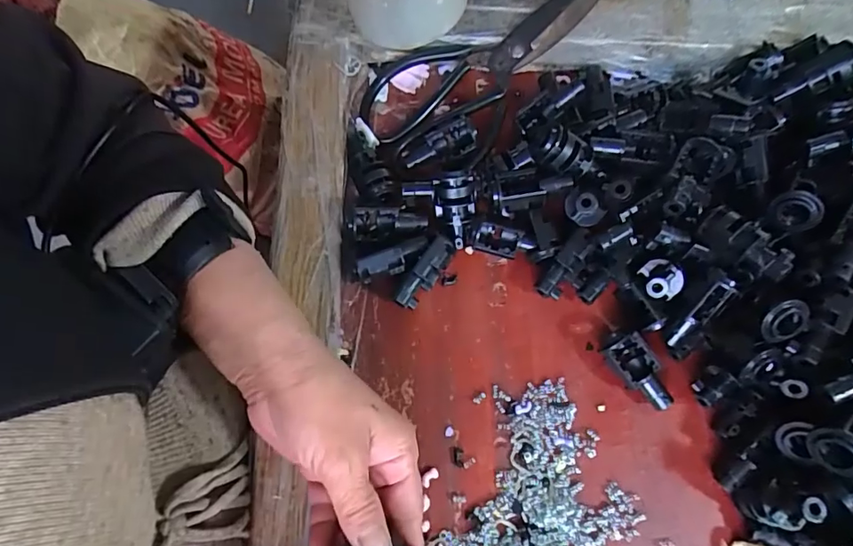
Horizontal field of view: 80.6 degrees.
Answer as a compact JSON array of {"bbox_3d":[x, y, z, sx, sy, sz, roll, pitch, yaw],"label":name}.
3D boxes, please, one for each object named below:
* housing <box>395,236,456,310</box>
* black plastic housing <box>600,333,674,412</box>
[{"bbox_3d":[-0.001,0.000,0.322,0.015,0.022,0.051,36,89,9],"label":"housing"},{"bbox_3d":[0.135,0.062,0.320,0.025,0.024,0.051,-24,74,-9],"label":"black plastic housing"}]

